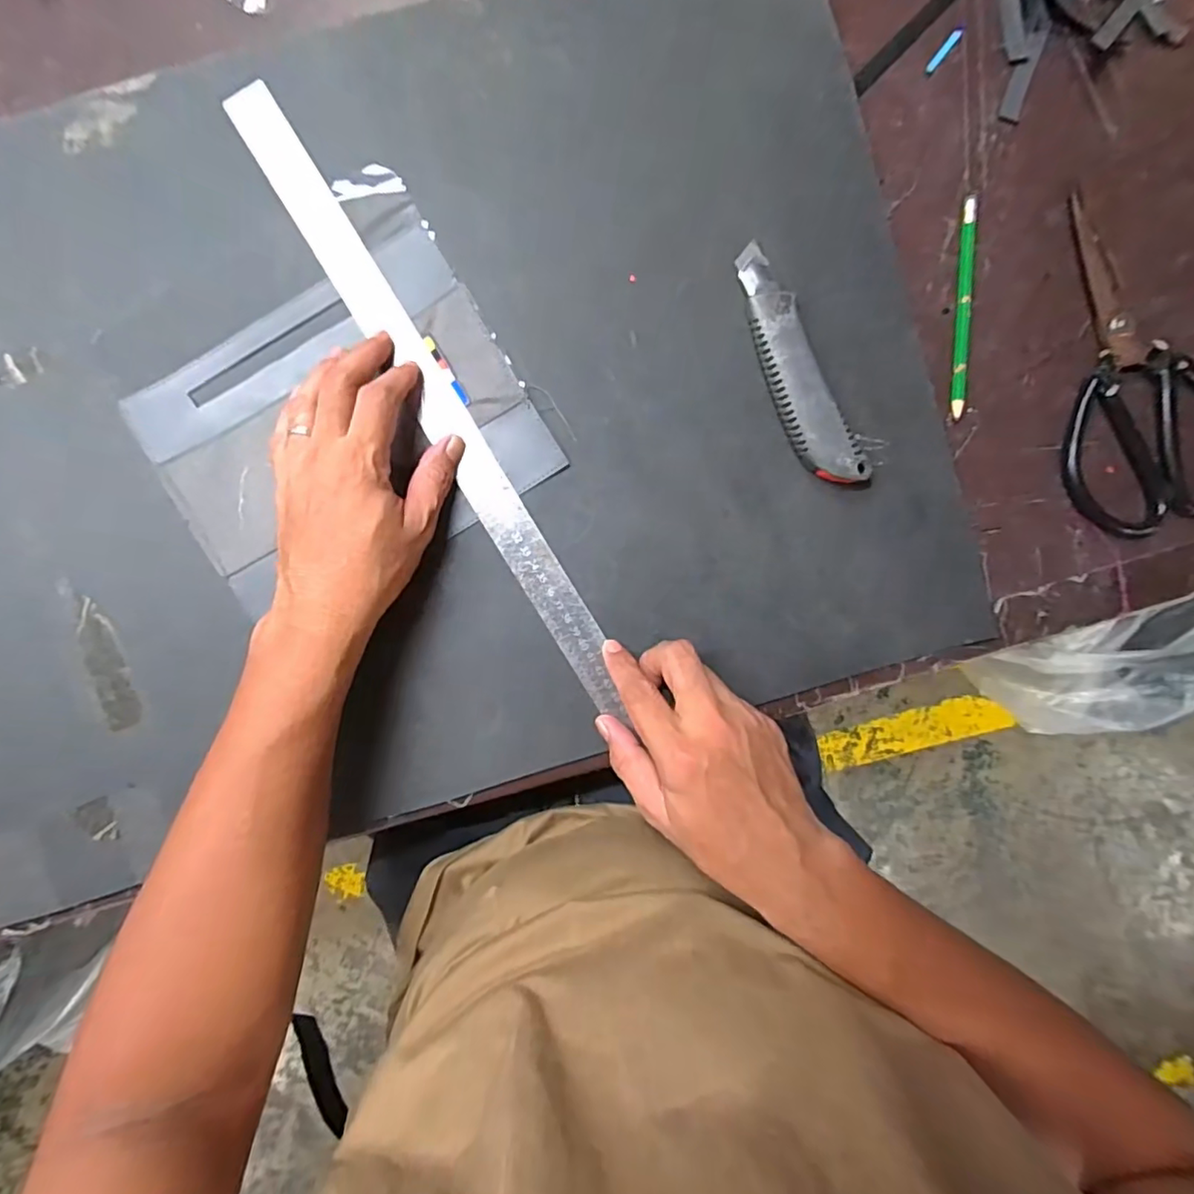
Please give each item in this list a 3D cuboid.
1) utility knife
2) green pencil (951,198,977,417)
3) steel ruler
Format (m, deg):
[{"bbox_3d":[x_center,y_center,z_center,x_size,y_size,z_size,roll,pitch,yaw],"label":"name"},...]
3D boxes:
[{"bbox_3d":[0.121,-0.141,0.365,0.035,0.014,0.155,-25,92,0],"label":"utility knife"},{"bbox_3d":[0.234,-0.184,0.375,0.011,0.007,0.136,4,91,-1],"label":"green pencil"},{"bbox_3d":[-0.101,-0.119,0.371,0.028,0.005,0.438,-31,92,0],"label":"steel ruler"}]

